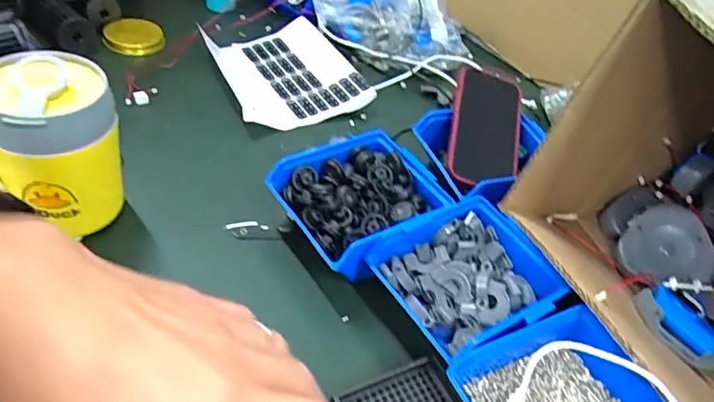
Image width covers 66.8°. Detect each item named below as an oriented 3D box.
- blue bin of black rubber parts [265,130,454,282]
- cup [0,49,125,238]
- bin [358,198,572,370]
[{"bbox_3d":[0.003,0.003,0.502,0.135,0.057,0.117,-23,55,-30],"label":"blue bin of black rubber parts"},{"bbox_3d":[-0.232,-0.037,0.431,0.085,0.135,0.080,7,44,-7],"label":"cup"},{"bbox_3d":[0.092,0.065,0.450,0.131,0.053,0.120,-21,54,-28],"label":"bin"}]

